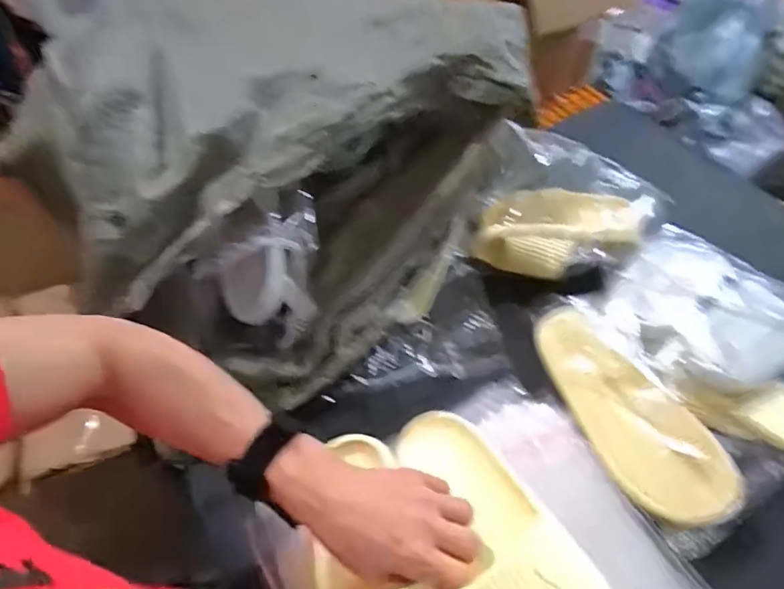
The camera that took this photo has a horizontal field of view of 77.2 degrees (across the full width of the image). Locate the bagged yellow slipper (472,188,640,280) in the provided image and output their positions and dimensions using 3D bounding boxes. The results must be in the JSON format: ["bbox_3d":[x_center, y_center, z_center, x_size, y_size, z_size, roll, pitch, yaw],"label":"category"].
[{"bbox_3d":[0.234,-0.085,0.684,0.246,0.073,0.121,-12,53,-7],"label":"bagged yellow slipper"}]

